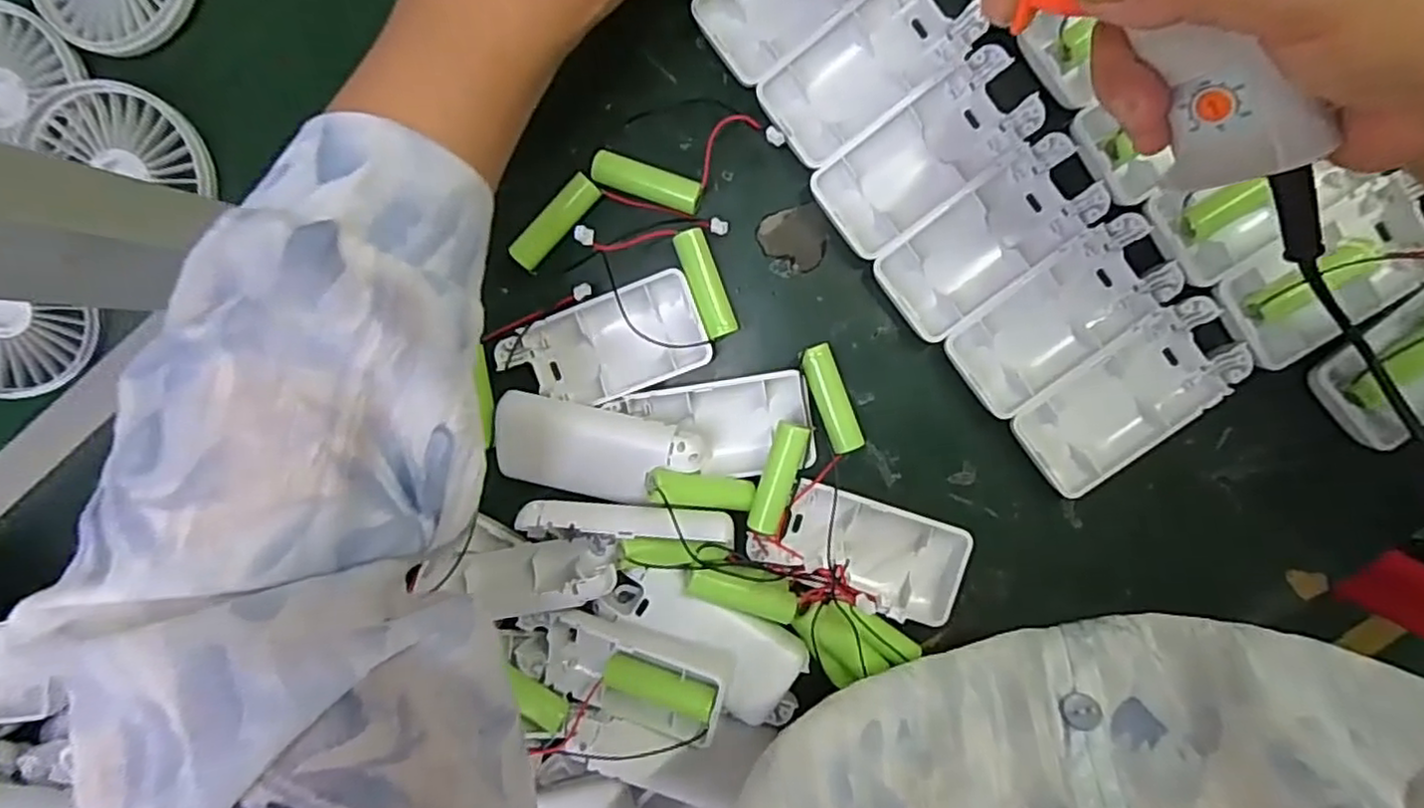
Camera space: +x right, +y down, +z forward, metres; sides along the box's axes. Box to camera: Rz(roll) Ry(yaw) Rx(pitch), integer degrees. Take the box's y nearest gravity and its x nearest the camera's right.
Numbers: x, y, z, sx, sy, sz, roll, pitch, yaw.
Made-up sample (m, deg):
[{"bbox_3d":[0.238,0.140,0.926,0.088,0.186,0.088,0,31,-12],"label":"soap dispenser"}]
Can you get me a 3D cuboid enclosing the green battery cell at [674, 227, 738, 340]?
[{"bbox_3d":[-0.002,-0.055,0.310,0.013,0.013,0.049,-20,93,8],"label":"green battery cell"}]

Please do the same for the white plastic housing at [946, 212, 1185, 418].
[{"bbox_3d":[0.150,-0.038,0.294,0.093,0.013,0.043,-37,91,9],"label":"white plastic housing"}]

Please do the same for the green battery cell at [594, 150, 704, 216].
[{"bbox_3d":[-0.029,-0.100,0.309,0.050,0.013,0.015,19,98,4],"label":"green battery cell"}]

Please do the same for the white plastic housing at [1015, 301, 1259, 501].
[{"bbox_3d":[0.180,-0.003,0.296,0.094,0.011,0.046,-40,90,9],"label":"white plastic housing"}]

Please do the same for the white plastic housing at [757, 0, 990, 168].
[{"bbox_3d":[0.067,-0.146,0.292,0.092,0.016,0.044,-36,91,9],"label":"white plastic housing"}]

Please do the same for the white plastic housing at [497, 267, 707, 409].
[{"bbox_3d":[-0.048,-0.026,0.315,0.091,0.018,0.045,-21,93,8],"label":"white plastic housing"}]

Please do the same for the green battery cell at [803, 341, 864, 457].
[{"bbox_3d":[0.054,-0.002,0.310,0.015,0.012,0.049,-21,93,8],"label":"green battery cell"}]

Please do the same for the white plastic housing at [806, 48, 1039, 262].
[{"bbox_3d":[0.092,-0.107,0.294,0.093,0.015,0.044,-37,91,9],"label":"white plastic housing"}]

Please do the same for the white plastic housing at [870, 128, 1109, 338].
[{"bbox_3d":[0.119,-0.071,0.294,0.093,0.012,0.043,-36,91,9],"label":"white plastic housing"}]

